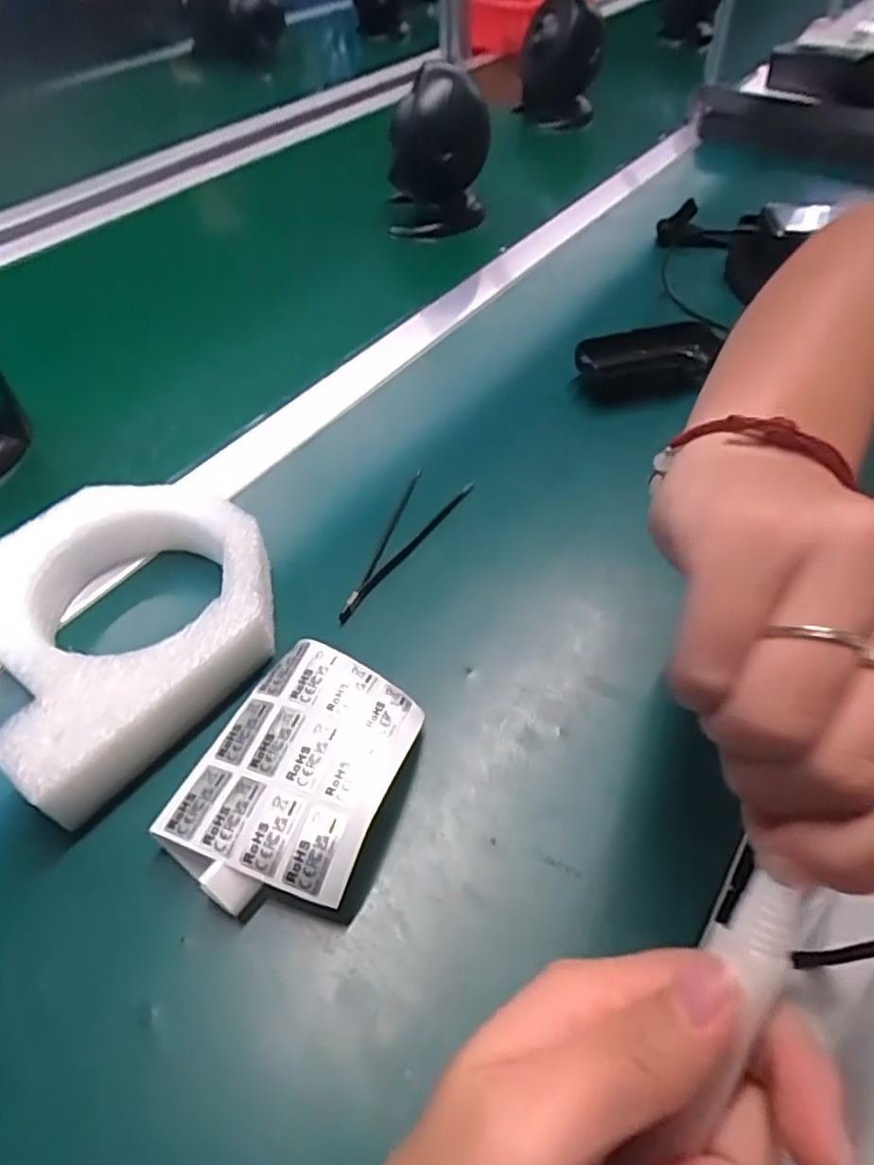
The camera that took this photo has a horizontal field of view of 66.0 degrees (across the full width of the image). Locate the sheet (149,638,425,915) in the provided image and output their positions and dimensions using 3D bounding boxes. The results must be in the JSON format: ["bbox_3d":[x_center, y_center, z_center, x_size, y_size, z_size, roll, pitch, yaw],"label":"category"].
[{"bbox_3d":[-0.060,0.086,0.300,0.082,0.035,0.110,18,52,16],"label":"sheet"}]

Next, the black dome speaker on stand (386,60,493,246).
[{"bbox_3d":[0.000,-0.421,0.670,0.097,0.141,0.079,0,50,1],"label":"black dome speaker on stand"}]

